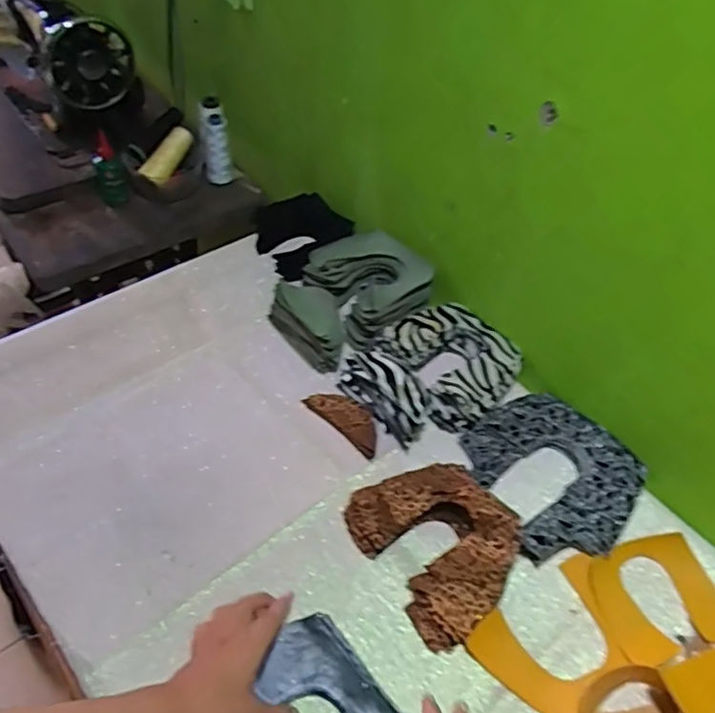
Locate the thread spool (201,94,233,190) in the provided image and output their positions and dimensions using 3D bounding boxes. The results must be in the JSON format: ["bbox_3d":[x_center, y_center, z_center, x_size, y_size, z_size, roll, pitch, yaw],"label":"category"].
[{"bbox_3d":[-0.233,-0.350,1.044,0.046,0.121,0.053,-6,51,-12],"label":"thread spool"}]

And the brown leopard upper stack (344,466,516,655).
[{"bbox_3d":[0.085,0.189,0.654,0.137,0.047,0.175,-24,56,-25],"label":"brown leopard upper stack"}]

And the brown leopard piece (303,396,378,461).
[{"bbox_3d":[-0.011,0.074,0.766,0.108,0.013,0.045,37,55,23],"label":"brown leopard piece"}]

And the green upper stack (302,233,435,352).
[{"bbox_3d":[0.019,-0.098,0.887,0.142,0.072,0.163,-28,58,-27],"label":"green upper stack"}]

